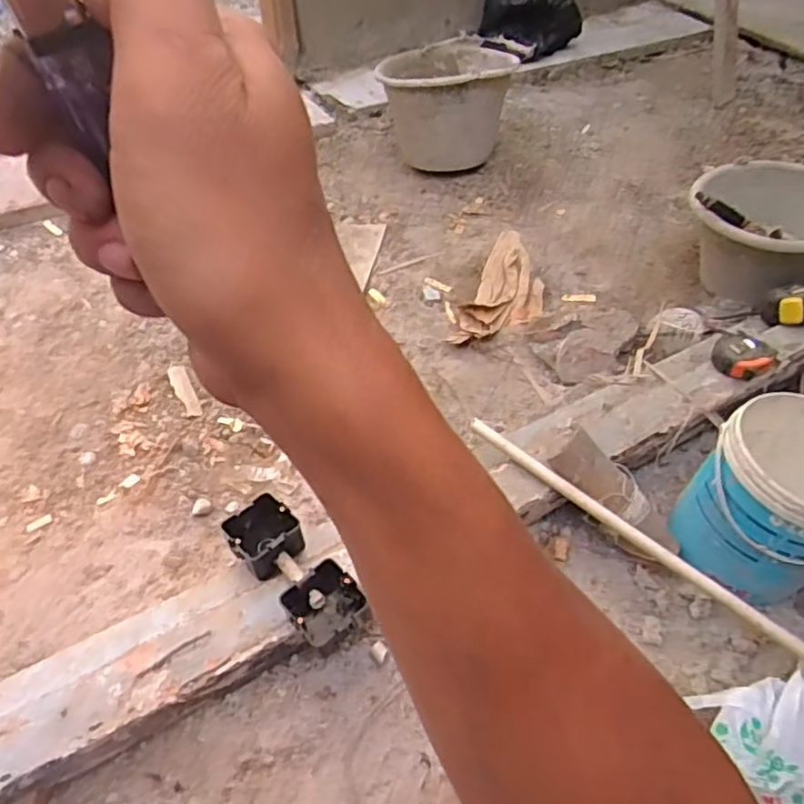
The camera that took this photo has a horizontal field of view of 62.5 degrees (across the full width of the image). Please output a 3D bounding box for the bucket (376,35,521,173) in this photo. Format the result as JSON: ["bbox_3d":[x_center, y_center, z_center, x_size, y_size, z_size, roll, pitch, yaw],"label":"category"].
[{"bbox_3d":[0.092,-0.658,1.470,0.265,0.217,0.284,-6,48,-6],"label":"bucket"}]

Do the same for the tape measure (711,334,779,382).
[{"bbox_3d":[0.479,-0.060,0.932,0.082,0.039,0.064,28,53,25],"label":"tape measure"}]

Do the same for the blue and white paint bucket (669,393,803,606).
[{"bbox_3d":[0.448,0.105,0.774,0.200,0.161,0.174,-29,54,-24],"label":"blue and white paint bucket"}]

